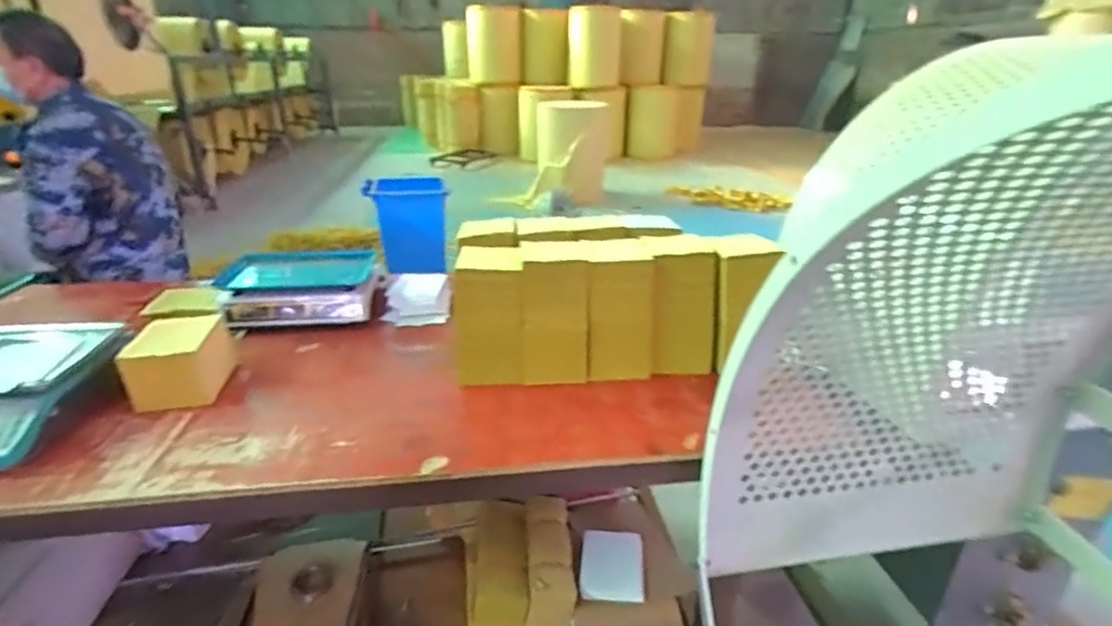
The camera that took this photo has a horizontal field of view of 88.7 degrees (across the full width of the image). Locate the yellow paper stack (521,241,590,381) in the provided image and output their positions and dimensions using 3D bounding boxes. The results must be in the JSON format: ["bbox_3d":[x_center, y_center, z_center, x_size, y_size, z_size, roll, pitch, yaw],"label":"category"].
[{"bbox_3d":[-0.005,0.001,1.064,0.114,0.236,0.126,-2,25,-5],"label":"yellow paper stack"}]

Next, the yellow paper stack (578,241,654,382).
[{"bbox_3d":[0.113,-0.009,1.086,0.120,0.235,0.158,-2,25,-5],"label":"yellow paper stack"}]

